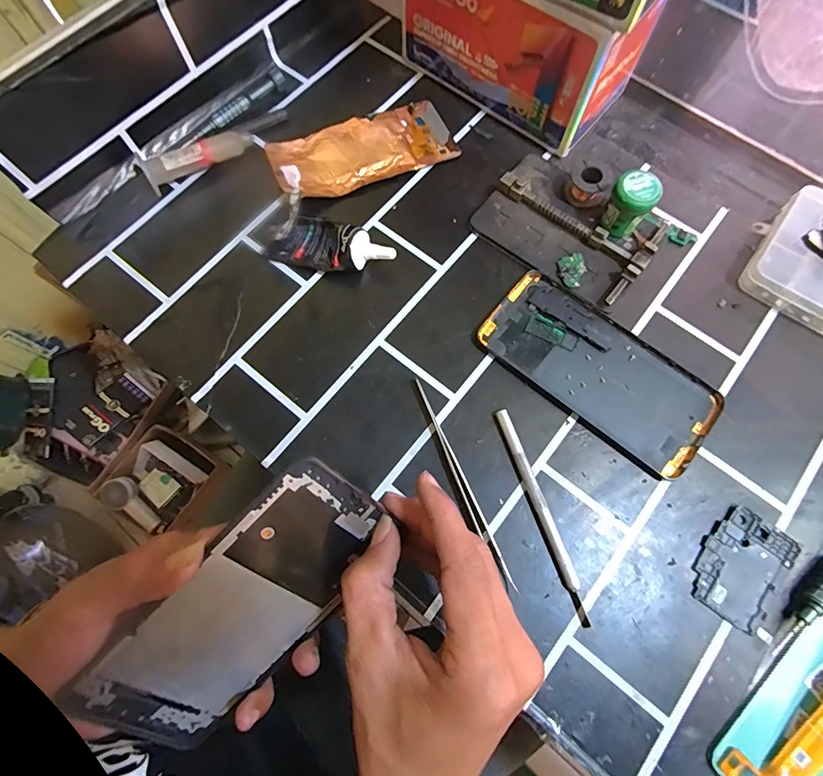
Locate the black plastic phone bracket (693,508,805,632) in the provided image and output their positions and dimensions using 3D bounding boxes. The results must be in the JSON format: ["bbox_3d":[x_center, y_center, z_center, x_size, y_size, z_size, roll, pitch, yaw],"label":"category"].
[{"bbox_3d":[0.204,0.110,0.268,0.044,0.005,0.066,36,76,11],"label":"black plastic phone bracket"}]

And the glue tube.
[{"bbox_3d":[-0.058,-0.108,0.327,0.092,0.025,0.040,13,73,4],"label":"glue tube"}]

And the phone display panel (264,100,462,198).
[{"bbox_3d":[-0.041,-0.199,0.365,0.148,0.005,0.065,-21,74,-6],"label":"phone display panel"}]

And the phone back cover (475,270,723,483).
[{"bbox_3d":[0.130,-0.014,0.306,0.161,0.005,0.075,38,76,11],"label":"phone back cover"}]

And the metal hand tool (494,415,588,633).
[{"bbox_3d":[0.083,0.079,0.278,0.008,0.008,0.137,-18,73,-5],"label":"metal hand tool"}]

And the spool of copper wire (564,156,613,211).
[{"bbox_3d":[0.136,-0.157,0.335,0.024,0.024,0.029,-37,76,-11],"label":"spool of copper wire"}]

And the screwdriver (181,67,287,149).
[{"bbox_3d":[-0.149,-0.235,0.367,0.010,0.010,0.107,40,77,12],"label":"screwdriver"}]

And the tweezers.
[{"bbox_3d":[0.032,0.060,0.286,0.007,0.005,0.146,-22,74,-8],"label":"tweezers"}]

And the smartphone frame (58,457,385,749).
[{"bbox_3d":[-0.080,0.107,0.206,0.159,0.004,0.069,-46,118,3],"label":"smartphone frame"}]

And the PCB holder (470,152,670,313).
[{"bbox_3d":[0.118,-0.124,0.333,0.124,0.021,0.083,38,76,11],"label":"PCB holder"}]

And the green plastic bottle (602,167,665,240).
[{"bbox_3d":[0.157,-0.131,0.321,0.030,0.046,0.028,35,76,10],"label":"green plastic bottle"}]

